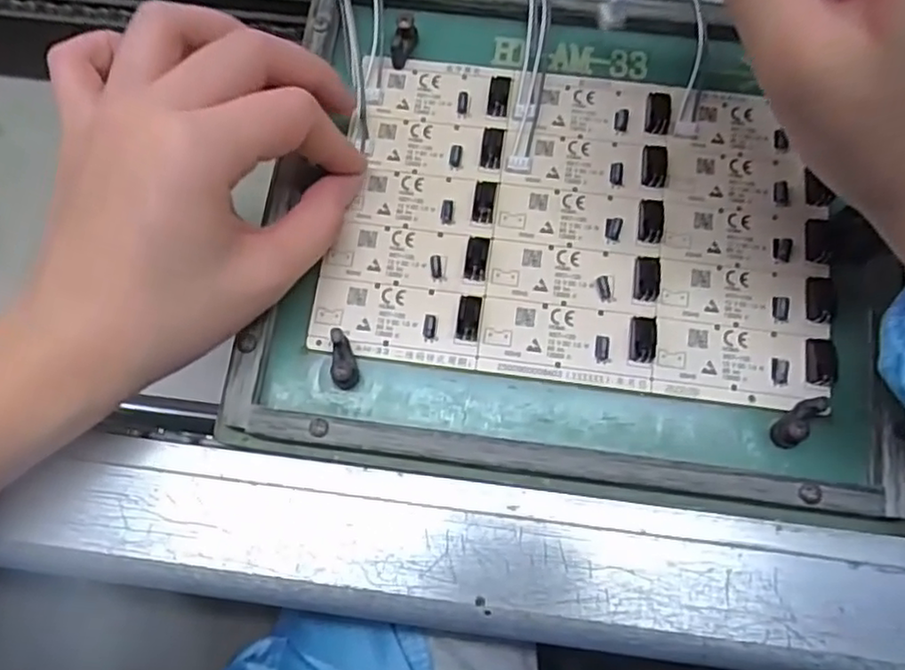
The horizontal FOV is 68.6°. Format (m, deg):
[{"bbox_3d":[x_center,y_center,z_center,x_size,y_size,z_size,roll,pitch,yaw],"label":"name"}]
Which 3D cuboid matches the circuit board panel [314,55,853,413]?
[{"bbox_3d":[0.051,-0.045,0.260,0.188,0.006,0.125,8,76,3],"label":"circuit board panel"}]

